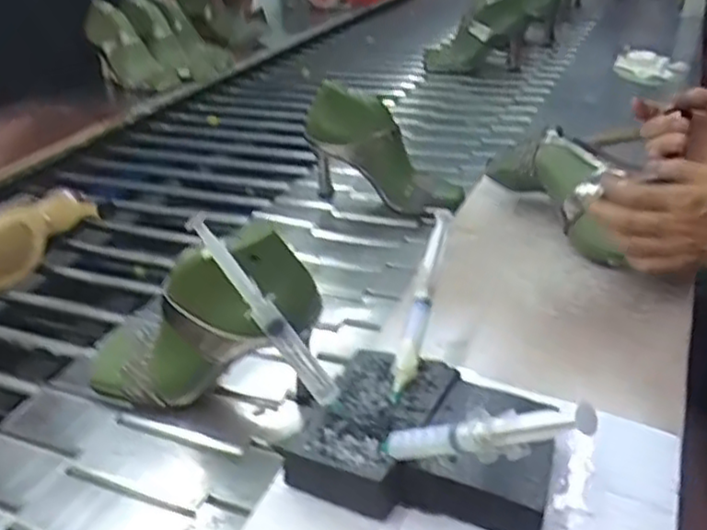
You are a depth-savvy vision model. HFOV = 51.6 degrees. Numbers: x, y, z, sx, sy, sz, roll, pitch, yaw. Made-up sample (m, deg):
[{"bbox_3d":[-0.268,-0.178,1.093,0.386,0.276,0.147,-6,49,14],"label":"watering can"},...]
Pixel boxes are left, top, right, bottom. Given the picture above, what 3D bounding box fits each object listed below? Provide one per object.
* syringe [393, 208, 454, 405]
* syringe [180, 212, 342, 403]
[{"bbox_3d":[0.053,0.021,0.567,0.019,0.019,0.178,6,50,16],"label":"syringe"},{"bbox_3d":[-0.061,0.030,0.498,0.153,0.017,0.015,52,46,2],"label":"syringe"}]

